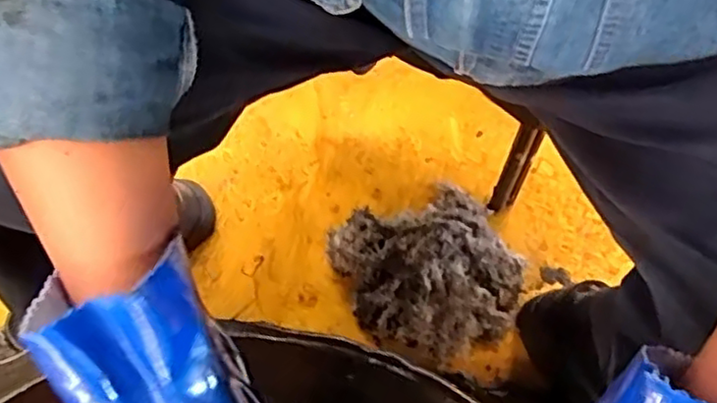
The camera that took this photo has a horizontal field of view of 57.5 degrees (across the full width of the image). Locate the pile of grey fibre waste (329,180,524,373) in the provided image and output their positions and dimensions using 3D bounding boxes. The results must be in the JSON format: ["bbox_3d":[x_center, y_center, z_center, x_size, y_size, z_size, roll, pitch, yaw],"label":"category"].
[{"bbox_3d":[0.084,0.079,0.735,0.187,0.079,0.182,1,74,-2],"label":"pile of grey fibre waste"}]

